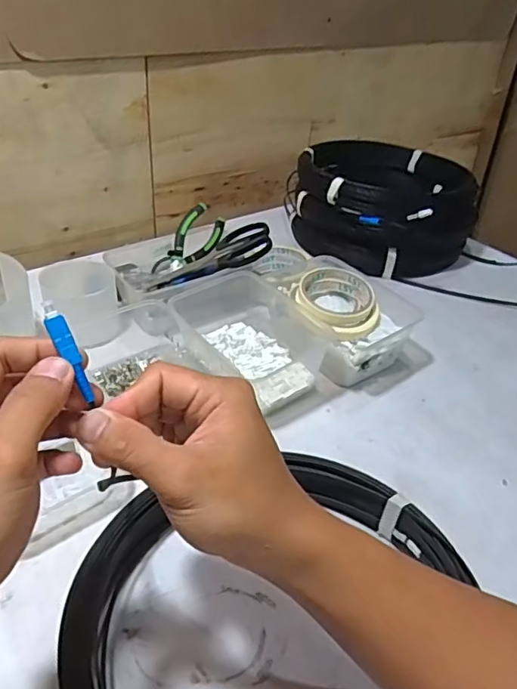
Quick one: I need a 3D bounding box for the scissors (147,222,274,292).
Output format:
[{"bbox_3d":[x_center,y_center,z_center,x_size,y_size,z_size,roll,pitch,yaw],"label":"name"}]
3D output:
[{"bbox_3d":[-0.062,-0.107,0.711,0.173,0.022,0.077,-20,31,19],"label":"scissors"}]

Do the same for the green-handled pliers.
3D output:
[{"bbox_3d":[-0.082,-0.141,0.741,0.056,0.015,0.098,21,74,-4],"label":"green-handled pliers"}]

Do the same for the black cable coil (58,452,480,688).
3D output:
[{"bbox_3d":[0.020,0.195,0.368,0.274,0.051,0.255,2,36,-1],"label":"black cable coil"}]

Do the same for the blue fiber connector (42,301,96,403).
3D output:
[{"bbox_3d":[-0.091,0.004,0.267,0.005,0.052,0.008,-5,22,45],"label":"blue fiber connector"}]

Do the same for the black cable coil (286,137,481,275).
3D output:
[{"bbox_3d":[0.197,-0.222,0.885,0.277,0.119,0.339,13,37,13],"label":"black cable coil"}]

